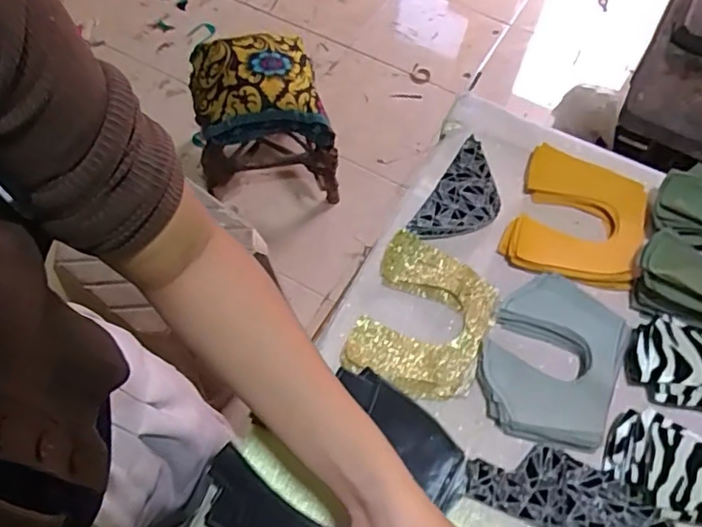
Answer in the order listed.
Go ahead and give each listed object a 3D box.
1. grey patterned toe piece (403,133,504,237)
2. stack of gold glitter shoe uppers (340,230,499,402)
[{"bbox_3d":[0.128,-0.074,0.655,0.070,0.017,0.143,31,63,14],"label":"grey patterned toe piece"},{"bbox_3d":[0.075,0.054,0.590,0.123,0.020,0.157,19,61,8],"label":"stack of gold glitter shoe uppers"}]

